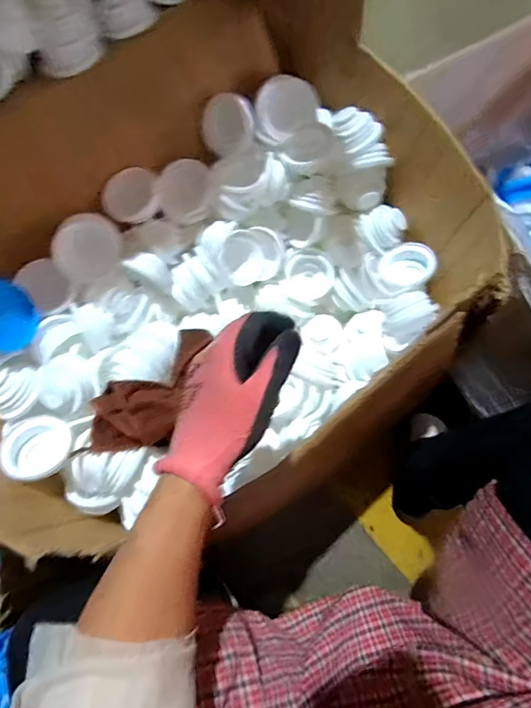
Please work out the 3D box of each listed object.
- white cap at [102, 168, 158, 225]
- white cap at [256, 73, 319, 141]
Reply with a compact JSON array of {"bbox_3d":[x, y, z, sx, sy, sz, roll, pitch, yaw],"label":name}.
[{"bbox_3d":[-0.175,-0.207,0.564,0.071,0.021,0.065,-16,102,0],"label":"white cap"},{"bbox_3d":[0.029,-0.333,0.575,0.077,0.011,0.070,4,117,7],"label":"white cap"}]

